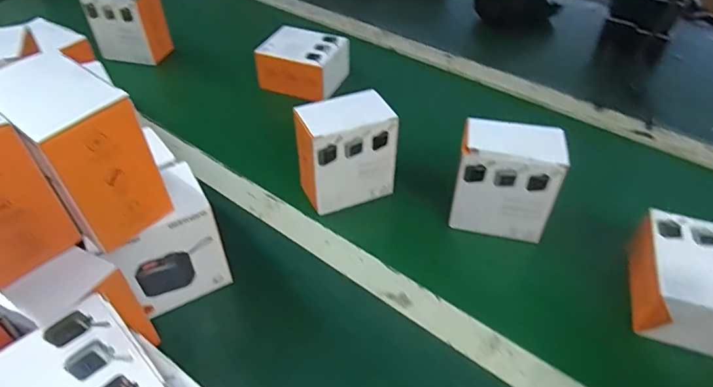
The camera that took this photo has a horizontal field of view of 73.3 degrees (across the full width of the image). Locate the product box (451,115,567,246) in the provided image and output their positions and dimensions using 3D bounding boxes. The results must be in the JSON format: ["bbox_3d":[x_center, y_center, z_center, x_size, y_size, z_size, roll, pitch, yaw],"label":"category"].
[{"bbox_3d":[0.161,-0.020,0.519,0.101,0.107,0.068,11,43,10],"label":"product box"}]

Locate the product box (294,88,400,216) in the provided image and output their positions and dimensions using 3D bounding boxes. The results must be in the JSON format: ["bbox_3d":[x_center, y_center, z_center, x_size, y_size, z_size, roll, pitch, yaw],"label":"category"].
[{"bbox_3d":[-0.015,-0.048,0.551,0.111,0.110,0.055,-14,45,-16],"label":"product box"}]

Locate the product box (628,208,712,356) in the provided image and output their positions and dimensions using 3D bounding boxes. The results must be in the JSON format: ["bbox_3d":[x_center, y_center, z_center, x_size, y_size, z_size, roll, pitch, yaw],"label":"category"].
[{"bbox_3d":[0.317,0.086,0.448,0.104,0.064,0.125,17,44,16],"label":"product box"}]

